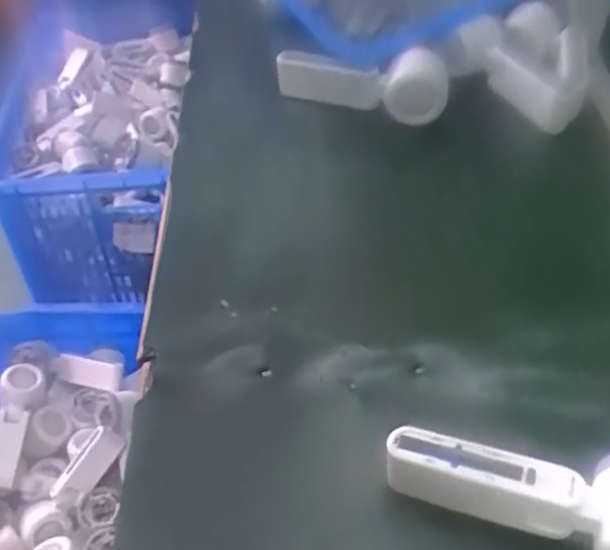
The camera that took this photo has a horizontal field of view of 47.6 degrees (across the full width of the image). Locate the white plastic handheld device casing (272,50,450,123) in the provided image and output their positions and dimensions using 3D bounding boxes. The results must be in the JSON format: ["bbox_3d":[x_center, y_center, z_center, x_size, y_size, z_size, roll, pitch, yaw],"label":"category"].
[{"bbox_3d":[0.057,-0.178,0.658,0.160,0.066,0.059,-6,45,-6],"label":"white plastic handheld device casing"}]

